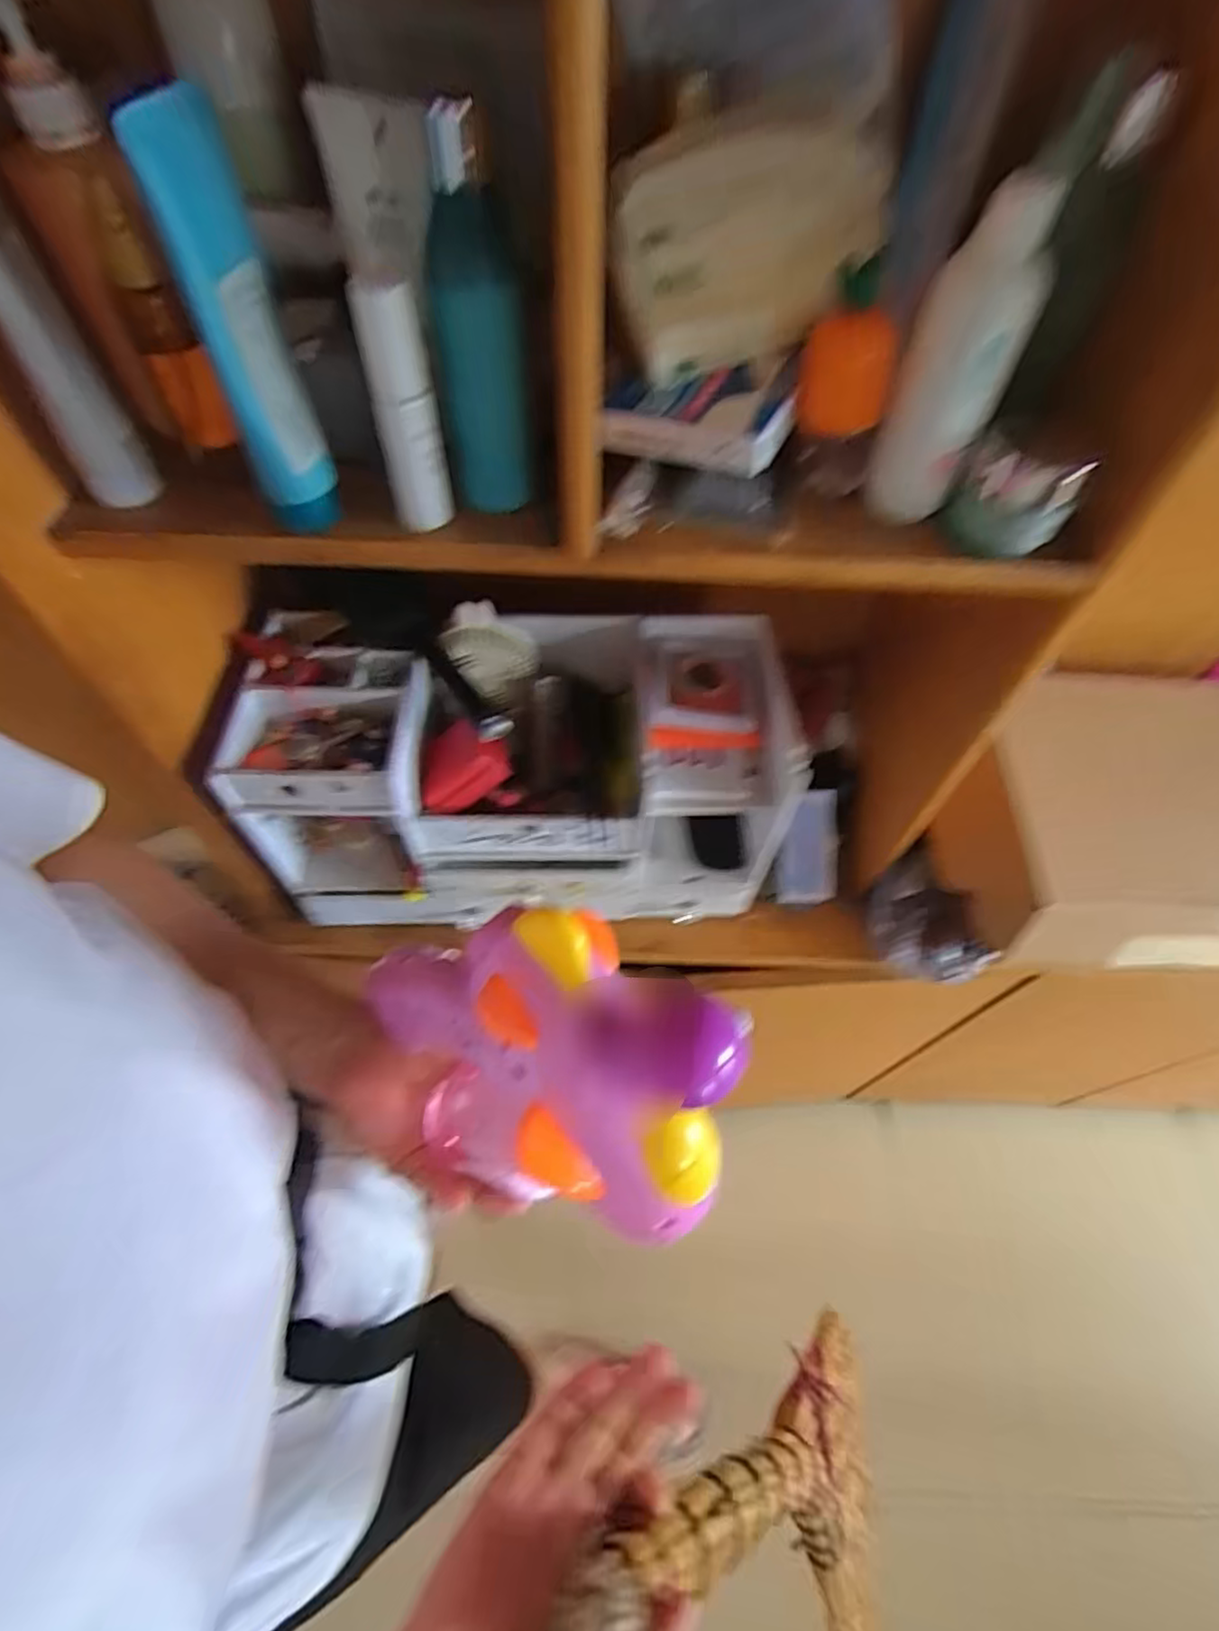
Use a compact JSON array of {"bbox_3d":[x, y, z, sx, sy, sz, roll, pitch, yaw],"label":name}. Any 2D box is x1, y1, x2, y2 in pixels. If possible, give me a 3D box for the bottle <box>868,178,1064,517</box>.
[{"bbox_3d":[0.180,-0.231,0.363,0.053,0.146,0.039,24,58,13],"label":"bottle"}]

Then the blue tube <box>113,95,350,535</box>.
[{"bbox_3d":[-0.172,-0.224,0.330,0.046,0.165,0.041,-25,61,-18],"label":"blue tube"}]

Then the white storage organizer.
[{"bbox_3d":[-0.078,-0.035,0.644,0.459,0.218,0.194,0,56,-3],"label":"white storage organizer"}]

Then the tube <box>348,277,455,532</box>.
[{"bbox_3d":[-0.105,-0.204,0.358,0.031,0.127,0.030,-9,57,-9],"label":"tube"}]

